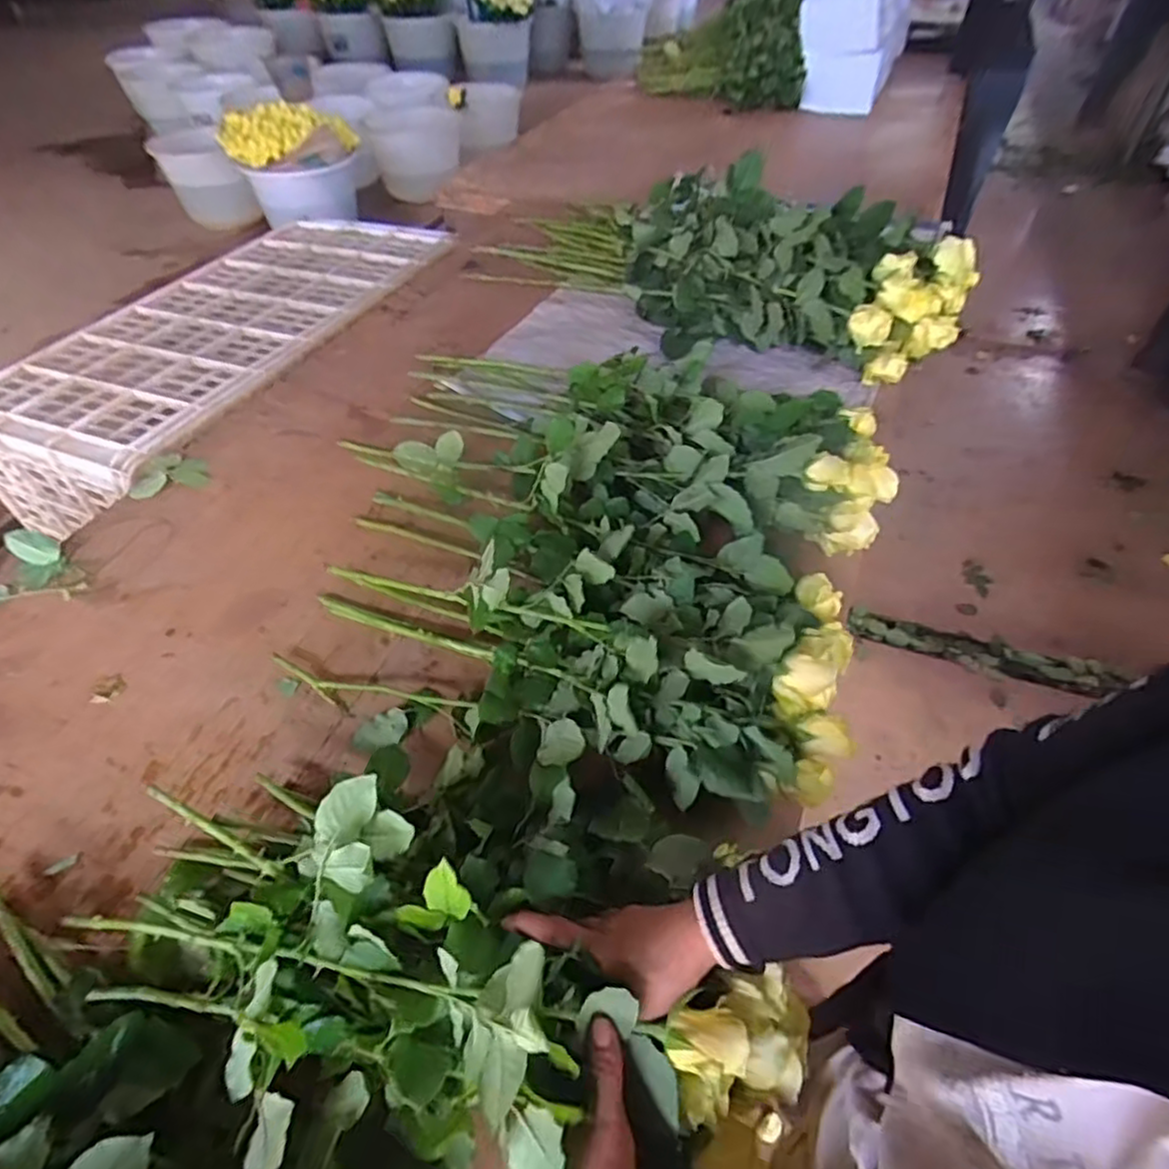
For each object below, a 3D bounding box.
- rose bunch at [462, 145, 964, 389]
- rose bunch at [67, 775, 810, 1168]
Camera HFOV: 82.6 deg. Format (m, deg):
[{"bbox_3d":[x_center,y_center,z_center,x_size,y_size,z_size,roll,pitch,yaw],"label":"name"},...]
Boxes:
[{"bbox_3d":[0.207,-0.583,1.165,0.864,0.198,0.300,32,55,26],"label":"rose bunch"},{"bbox_3d":[-0.108,0.254,0.450,0.475,0.123,0.184,12,49,16],"label":"rose bunch"}]

